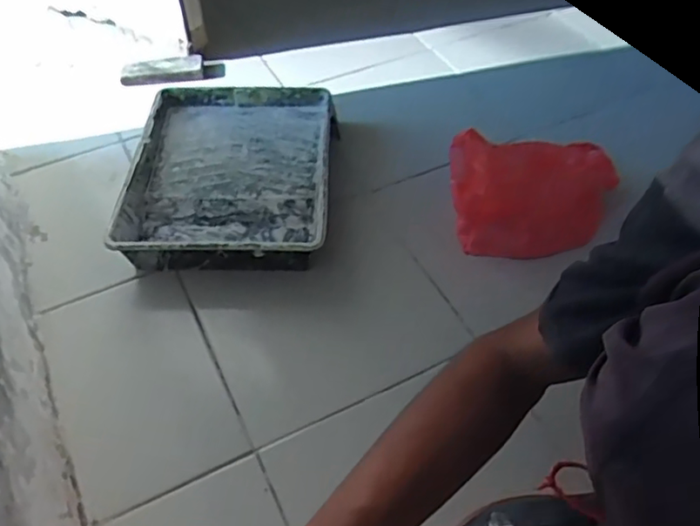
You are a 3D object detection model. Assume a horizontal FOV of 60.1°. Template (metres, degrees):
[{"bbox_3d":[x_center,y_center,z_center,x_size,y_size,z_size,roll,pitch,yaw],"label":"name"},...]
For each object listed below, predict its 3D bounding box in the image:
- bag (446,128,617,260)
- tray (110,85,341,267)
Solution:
[{"bbox_3d":[0.256,-0.105,0.838,0.230,0.142,0.145,-11,51,-9],"label":"bag"},{"bbox_3d":[-0.170,-0.127,0.911,0.288,0.084,0.346,2,51,2],"label":"tray"}]

